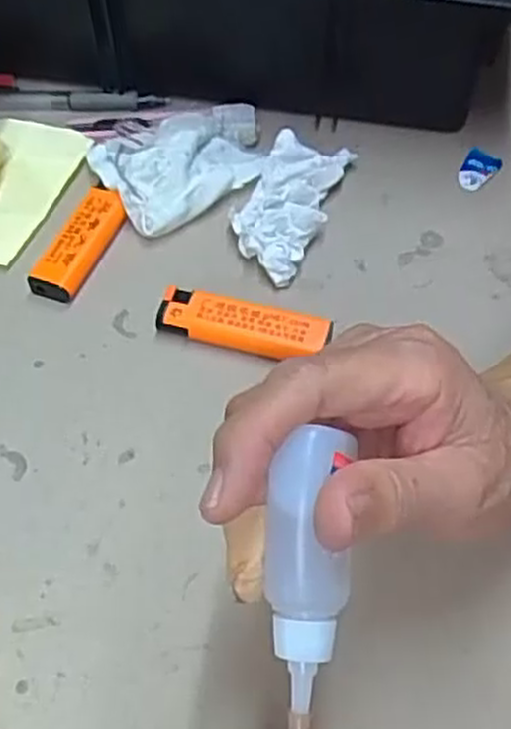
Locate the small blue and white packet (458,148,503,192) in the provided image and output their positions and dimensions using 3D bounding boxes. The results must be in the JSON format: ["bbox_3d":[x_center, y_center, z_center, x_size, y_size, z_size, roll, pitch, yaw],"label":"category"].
[{"bbox_3d":[0.125,-0.109,0.435,0.020,0.009,0.029,26,60,13],"label":"small blue and white packet"}]

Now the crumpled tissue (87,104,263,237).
[{"bbox_3d":[-0.037,-0.113,0.425,0.093,0.022,0.070,-23,61,-17],"label":"crumpled tissue"}]

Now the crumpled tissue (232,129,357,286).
[{"bbox_3d":[0.019,-0.089,0.404,0.040,0.026,0.094,24,59,12],"label":"crumpled tissue"}]

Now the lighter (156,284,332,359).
[{"bbox_3d":[-0.007,-0.018,0.364,0.078,0.014,0.021,15,58,7],"label":"lighter"}]

